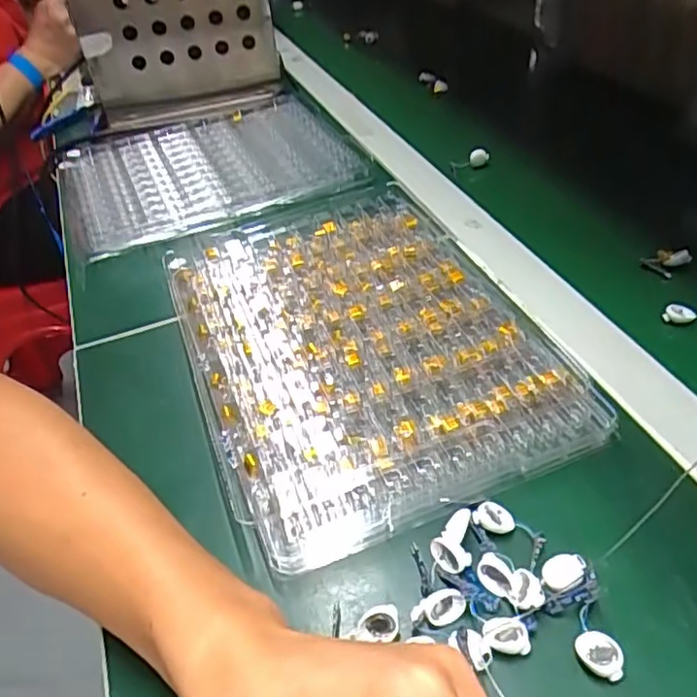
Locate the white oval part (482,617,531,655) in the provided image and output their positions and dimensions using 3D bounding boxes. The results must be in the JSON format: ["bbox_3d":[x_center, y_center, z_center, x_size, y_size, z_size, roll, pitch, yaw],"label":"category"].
[{"bbox_3d":[0.067,0.121,0.269,0.018,0.005,0.016,-6,42,1],"label":"white oval part"}]

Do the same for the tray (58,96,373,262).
[{"bbox_3d":[-0.136,-0.172,0.610,0.256,0.026,0.202,-19,44,-13],"label":"tray"}]

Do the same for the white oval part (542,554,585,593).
[{"bbox_3d":[0.098,0.102,0.289,0.019,0.007,0.014,-20,44,-14],"label":"white oval part"}]

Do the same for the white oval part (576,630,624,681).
[{"bbox_3d":[0.104,0.125,0.260,0.019,0.006,0.015,24,51,30],"label":"white oval part"}]

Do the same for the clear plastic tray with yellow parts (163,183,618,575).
[{"bbox_3d":[0.001,-0.013,0.406,0.197,0.021,0.279,-18,43,-12],"label":"clear plastic tray with yellow parts"}]

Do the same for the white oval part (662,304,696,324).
[{"bbox_3d":[0.222,-0.024,0.426,0.024,0.010,0.011,-5,42,2],"label":"white oval part"}]

